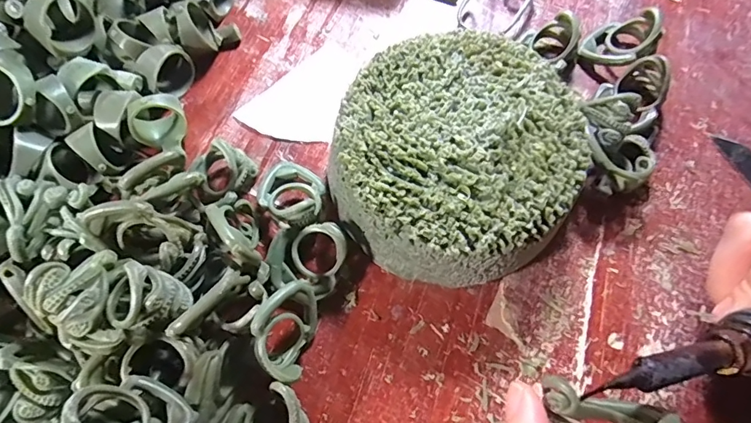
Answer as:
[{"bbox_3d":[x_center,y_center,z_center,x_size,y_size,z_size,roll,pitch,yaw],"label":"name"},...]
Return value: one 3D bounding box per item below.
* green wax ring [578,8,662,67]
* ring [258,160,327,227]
[{"bbox_3d":[0.126,-0.088,0.233,0.031,0.023,0.027,-38,77,-11],"label":"green wax ring"},{"bbox_3d":[-0.038,-0.009,0.208,0.033,0.021,0.027,38,76,10],"label":"ring"}]

